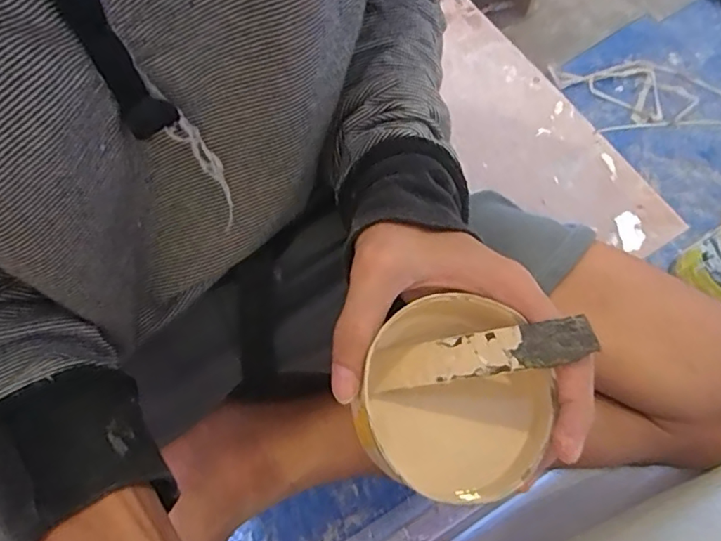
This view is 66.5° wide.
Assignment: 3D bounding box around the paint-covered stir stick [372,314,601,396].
[{"bbox_3d":[0.052,0.037,0.242,0.094,0.004,0.020,-16,68,19],"label":"paint-covered stir stick"}]

